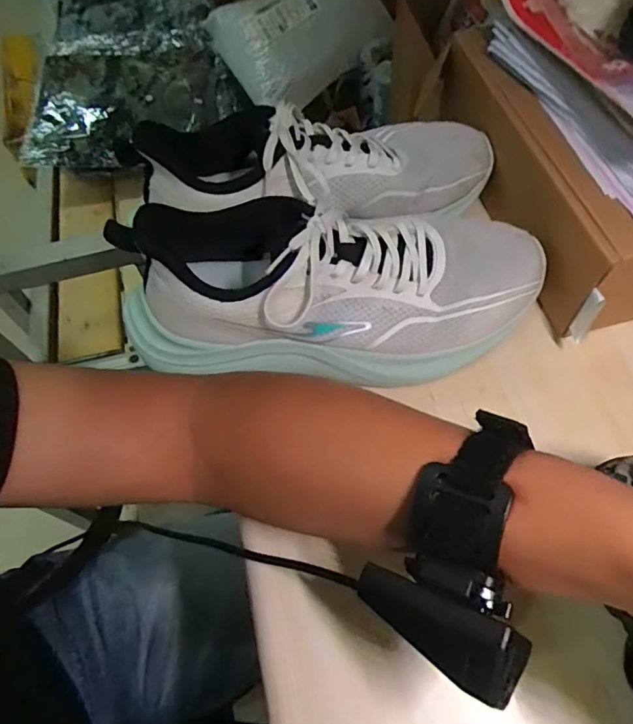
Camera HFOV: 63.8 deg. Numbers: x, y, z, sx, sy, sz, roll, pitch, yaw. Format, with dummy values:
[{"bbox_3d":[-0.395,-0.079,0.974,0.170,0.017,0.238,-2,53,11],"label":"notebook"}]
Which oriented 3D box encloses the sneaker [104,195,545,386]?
[{"bbox_3d":[0.015,-0.048,0.328,0.274,0.093,0.098,-7,61,-2],"label":"sneaker"}]

